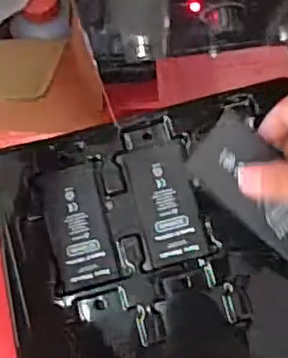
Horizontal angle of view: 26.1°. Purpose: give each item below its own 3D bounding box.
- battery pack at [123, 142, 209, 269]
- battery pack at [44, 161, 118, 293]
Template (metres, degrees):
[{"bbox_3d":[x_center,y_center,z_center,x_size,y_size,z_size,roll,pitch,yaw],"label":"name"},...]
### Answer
[{"bbox_3d":[0.016,0.018,0.442,0.042,0.004,0.084,-14,81,-1],"label":"battery pack"},{"bbox_3d":[-0.046,0.033,0.442,0.039,0.004,0.084,-13,81,0],"label":"battery pack"}]

